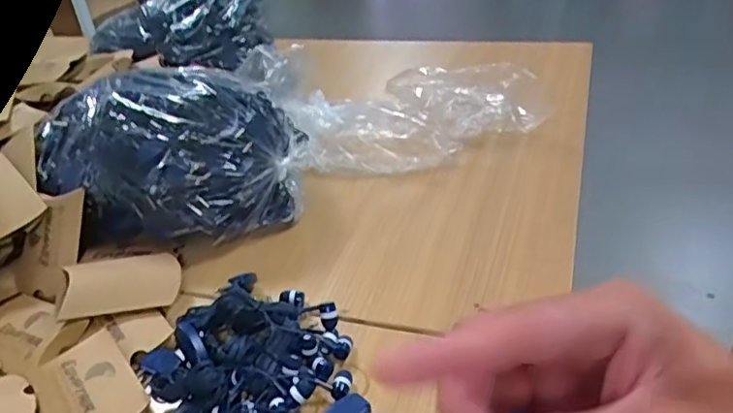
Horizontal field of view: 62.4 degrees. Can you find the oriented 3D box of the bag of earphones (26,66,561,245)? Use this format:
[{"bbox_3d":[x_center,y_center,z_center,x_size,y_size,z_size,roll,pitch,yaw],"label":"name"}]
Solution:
[{"bbox_3d":[-0.059,-0.094,0.585,0.469,0.107,0.181,-21,36,-21],"label":"bag of earphones"}]

